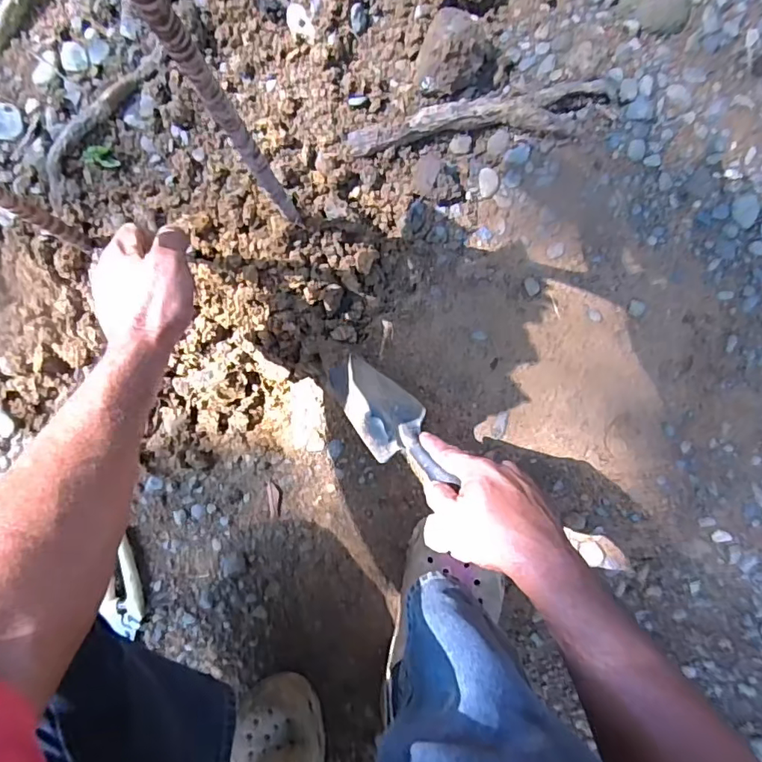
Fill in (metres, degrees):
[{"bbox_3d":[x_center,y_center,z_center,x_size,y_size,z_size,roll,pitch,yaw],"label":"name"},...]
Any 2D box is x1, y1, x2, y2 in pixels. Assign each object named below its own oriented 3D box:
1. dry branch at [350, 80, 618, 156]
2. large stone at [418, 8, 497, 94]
[{"bbox_3d":[0.103,-0.270,0.532,0.267,0.022,0.037,-7,93,6],"label":"dry branch"},{"bbox_3d":[0.070,-0.325,0.514,0.066,0.046,0.084,27,95,-1],"label":"large stone"}]

